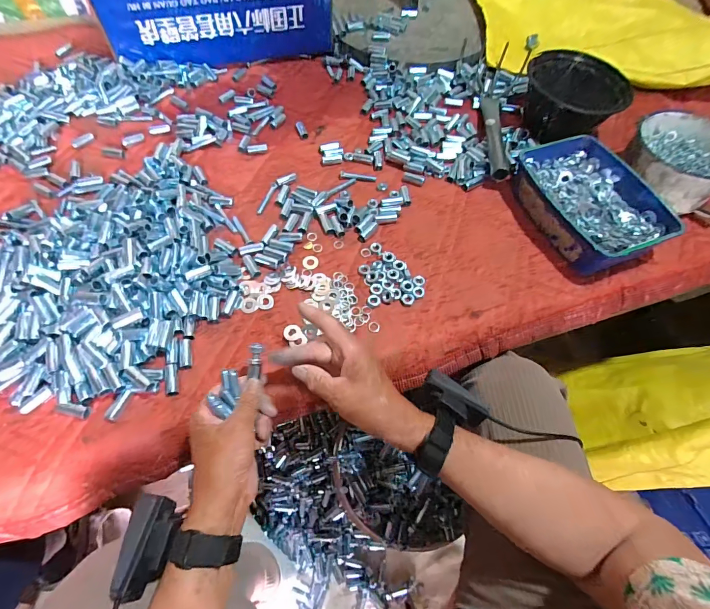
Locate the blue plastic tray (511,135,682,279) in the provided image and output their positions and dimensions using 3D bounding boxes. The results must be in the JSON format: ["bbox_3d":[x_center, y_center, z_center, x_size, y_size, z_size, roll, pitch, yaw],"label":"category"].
[{"bbox_3d":[0.332,-0.147,0.550,0.142,0.070,0.207,-19,65,-13],"label":"blue plastic tray"}]

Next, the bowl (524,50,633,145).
[{"bbox_3d":[0.354,-0.338,0.635,0.161,0.087,0.142,23,63,9],"label":"bowl"}]

